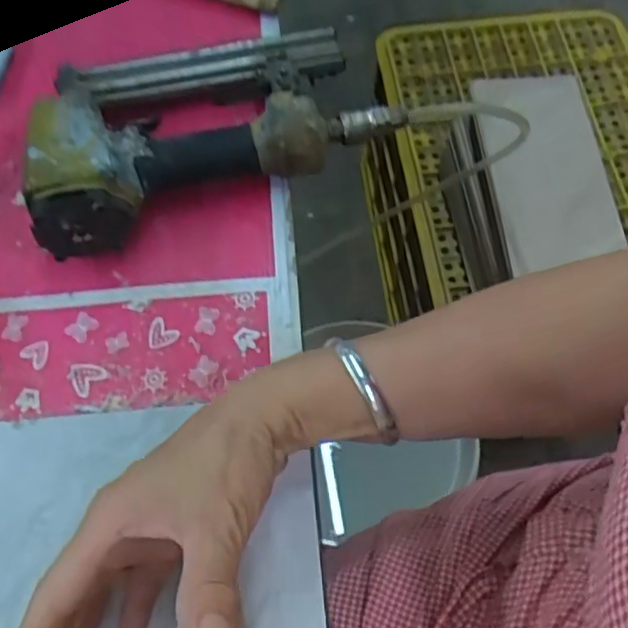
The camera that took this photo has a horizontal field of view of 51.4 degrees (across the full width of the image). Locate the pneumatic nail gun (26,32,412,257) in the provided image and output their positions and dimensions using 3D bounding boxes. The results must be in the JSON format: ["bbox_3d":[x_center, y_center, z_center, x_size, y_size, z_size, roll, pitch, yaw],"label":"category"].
[{"bbox_3d":[-0.079,-0.140,0.455,0.248,0.064,0.149,-21,65,-9],"label":"pneumatic nail gun"}]

